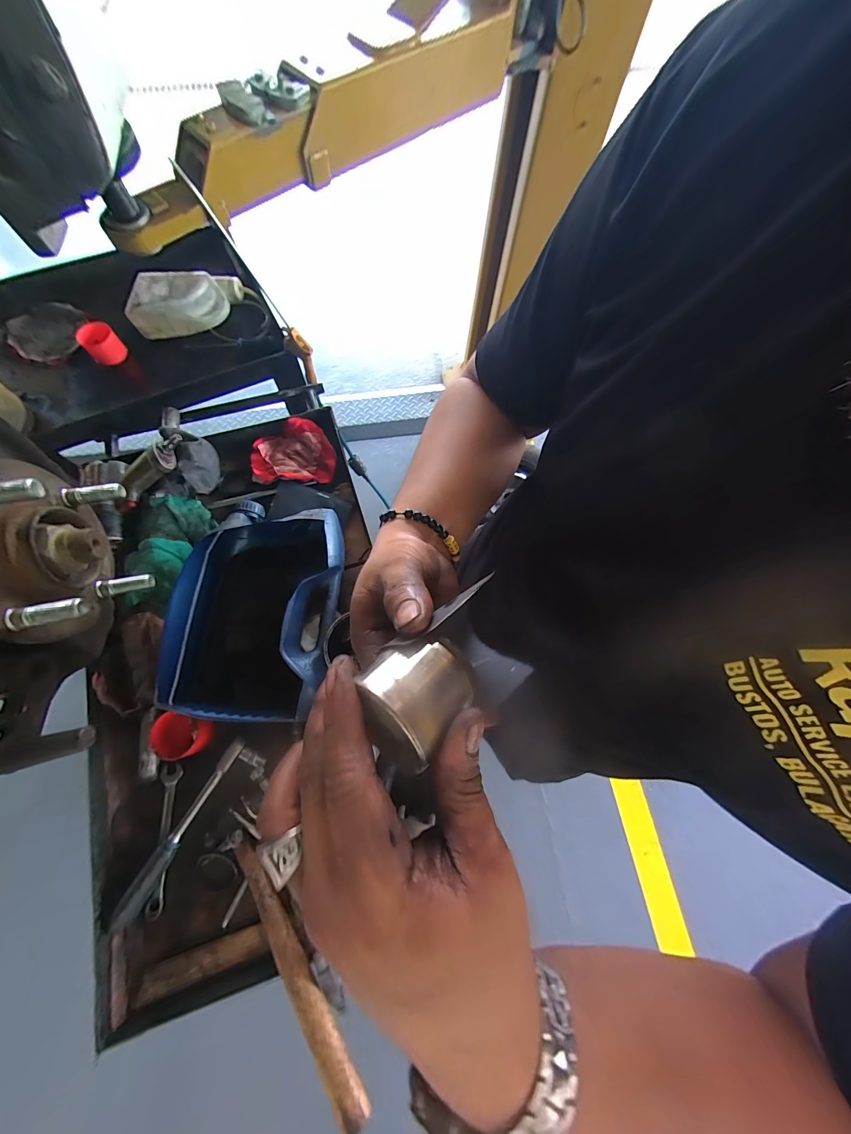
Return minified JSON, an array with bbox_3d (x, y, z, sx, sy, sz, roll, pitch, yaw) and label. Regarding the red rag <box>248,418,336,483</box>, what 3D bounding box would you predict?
[{"bbox_3d":[-0.255,-0.218,0.689,0.154,0.034,0.128,-8,71,-4],"label":"red rag"}]

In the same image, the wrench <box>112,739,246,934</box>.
[{"bbox_3d":[-0.322,0.346,0.478,0.021,0.029,0.235,27,72,8],"label":"wrench"}]

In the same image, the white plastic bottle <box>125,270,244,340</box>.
[{"bbox_3d":[-0.514,-0.570,0.780,0.220,0.068,0.104,-1,71,-2],"label":"white plastic bottle"}]

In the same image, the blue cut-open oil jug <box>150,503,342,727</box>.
[{"bbox_3d":[-0.254,0.065,0.552,0.234,0.108,0.305,3,71,-1],"label":"blue cut-open oil jug"}]

